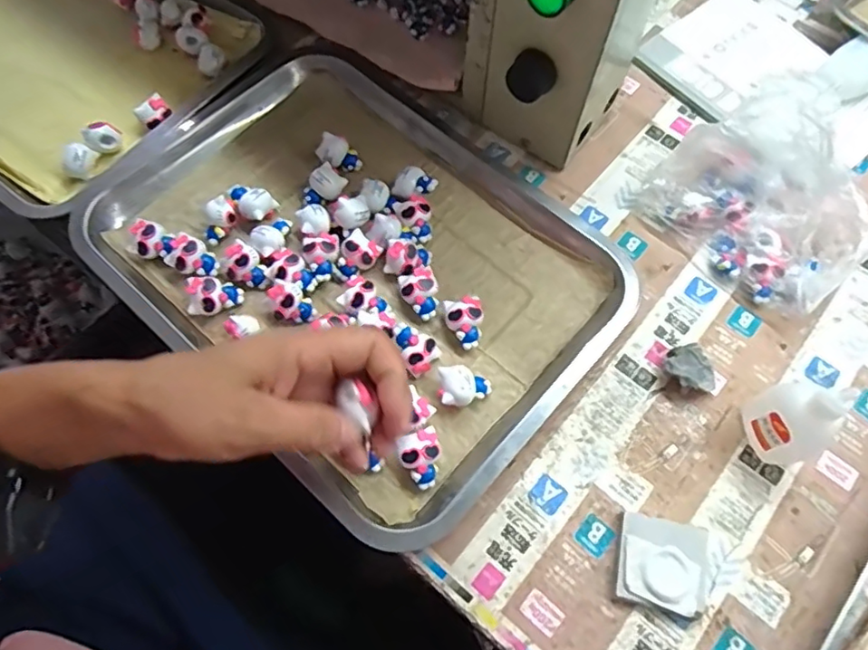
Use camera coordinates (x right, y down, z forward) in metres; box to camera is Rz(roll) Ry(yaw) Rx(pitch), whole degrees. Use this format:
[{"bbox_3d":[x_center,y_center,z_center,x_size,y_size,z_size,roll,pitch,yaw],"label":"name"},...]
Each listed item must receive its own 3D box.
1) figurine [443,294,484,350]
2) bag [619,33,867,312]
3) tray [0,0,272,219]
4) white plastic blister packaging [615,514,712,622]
[{"bbox_3d":[0.021,-0.002,0.395,0.024,0.021,0.032,-7,67,-3],"label":"figurine"},{"bbox_3d":[0.247,-0.109,0.412,0.151,0.094,0.131,43,72,16],"label":"bag"},{"bbox_3d":[-0.347,-0.259,0.524,0.355,0.034,0.268,34,71,14],"label":"tray"},{"bbox_3d":[0.135,0.139,0.341,0.053,0.013,0.049,12,67,5],"label":"white plastic blister packaging"}]

